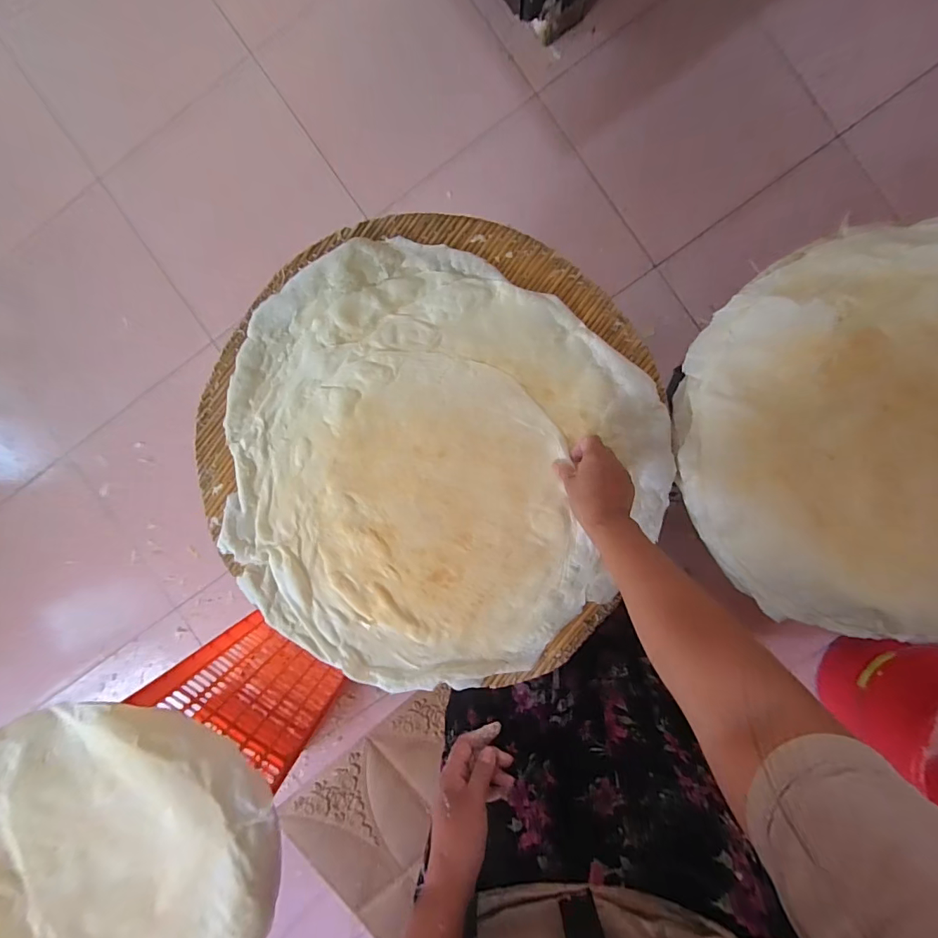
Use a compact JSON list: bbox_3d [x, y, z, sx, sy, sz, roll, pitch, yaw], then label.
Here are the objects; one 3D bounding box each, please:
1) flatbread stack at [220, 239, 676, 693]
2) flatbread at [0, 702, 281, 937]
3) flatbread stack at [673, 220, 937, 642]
[{"bbox_3d":[-0.057,0.013,0.612,0.568,0.049,0.556,28,96,5],"label":"flatbread stack"},{"bbox_3d":[-0.480,0.546,0.612,0.416,0.080,0.443,0,93,3],"label":"flatbread"},{"bbox_3d":[0.541,-0.044,0.559,0.514,0.076,0.516,-28,91,4],"label":"flatbread stack"}]

